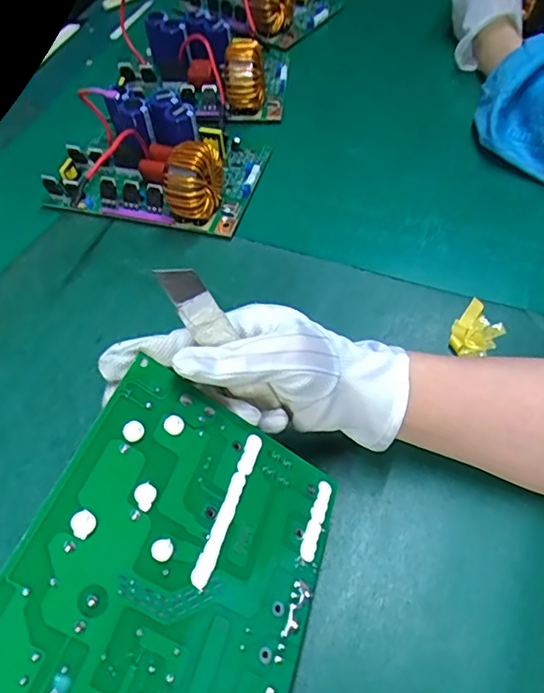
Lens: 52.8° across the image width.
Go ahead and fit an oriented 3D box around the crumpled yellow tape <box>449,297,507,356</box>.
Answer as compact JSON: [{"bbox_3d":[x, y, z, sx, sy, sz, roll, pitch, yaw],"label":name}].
[{"bbox_3d":[0.161,-0.013,0.429,0.033,0.009,0.046,33,64,23],"label":"crumpled yellow tape"}]

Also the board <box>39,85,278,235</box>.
[{"bbox_3d":[-0.111,-0.183,0.522,0.188,0.068,0.126,9,57,10],"label":"board"}]

